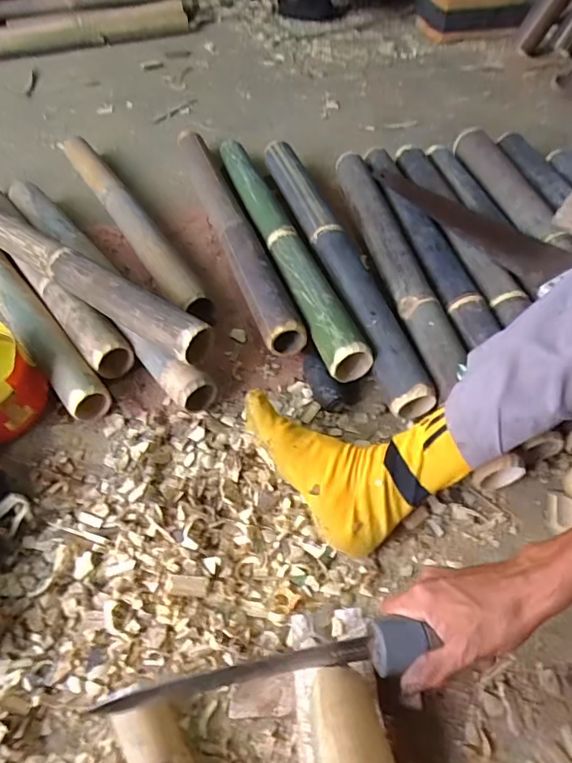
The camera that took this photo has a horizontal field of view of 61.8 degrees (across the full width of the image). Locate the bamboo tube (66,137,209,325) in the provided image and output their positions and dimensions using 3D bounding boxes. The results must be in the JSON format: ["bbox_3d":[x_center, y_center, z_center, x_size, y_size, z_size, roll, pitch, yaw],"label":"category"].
[{"bbox_3d":[-0.298,-0.317,0.870,0.044,0.043,0.661,-27,56,-17],"label":"bamboo tube"}]

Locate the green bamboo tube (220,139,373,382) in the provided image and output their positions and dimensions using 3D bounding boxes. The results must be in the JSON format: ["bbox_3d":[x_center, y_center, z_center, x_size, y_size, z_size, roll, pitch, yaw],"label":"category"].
[{"bbox_3d":[-0.015,-0.265,0.803,0.065,0.046,0.660,-16,54,-9],"label":"green bamboo tube"}]

